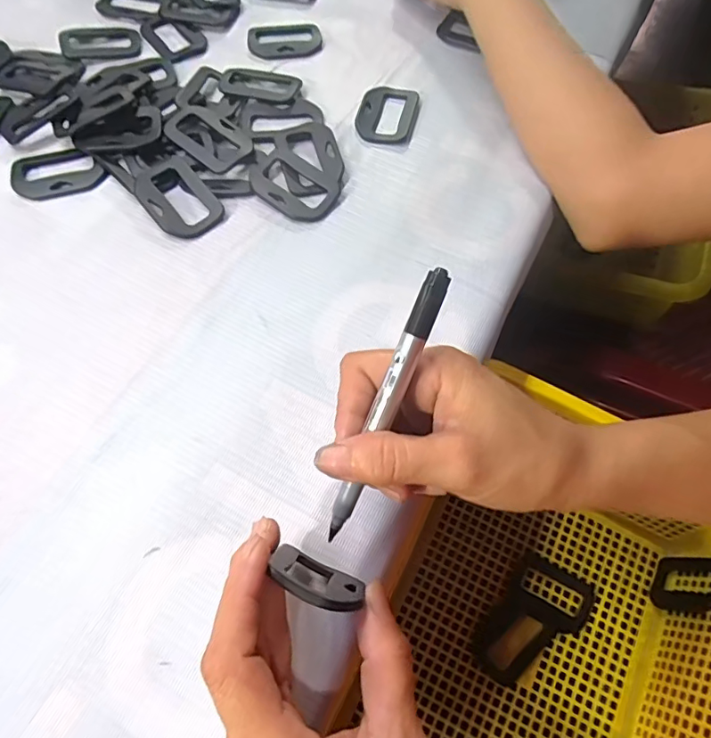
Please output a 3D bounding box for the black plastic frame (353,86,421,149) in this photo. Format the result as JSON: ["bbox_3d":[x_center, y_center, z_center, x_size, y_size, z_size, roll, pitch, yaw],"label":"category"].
[{"bbox_3d":[0.024,-0.193,0.390,0.043,0.005,0.060,12,63,4],"label":"black plastic frame"}]

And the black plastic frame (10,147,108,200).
[{"bbox_3d":[-0.205,-0.137,0.354,0.060,0.006,0.039,-17,65,-11],"label":"black plastic frame"}]

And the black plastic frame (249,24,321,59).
[{"bbox_3d":[-0.059,-0.275,0.427,0.061,0.004,0.042,-8,64,-7],"label":"black plastic frame"}]

